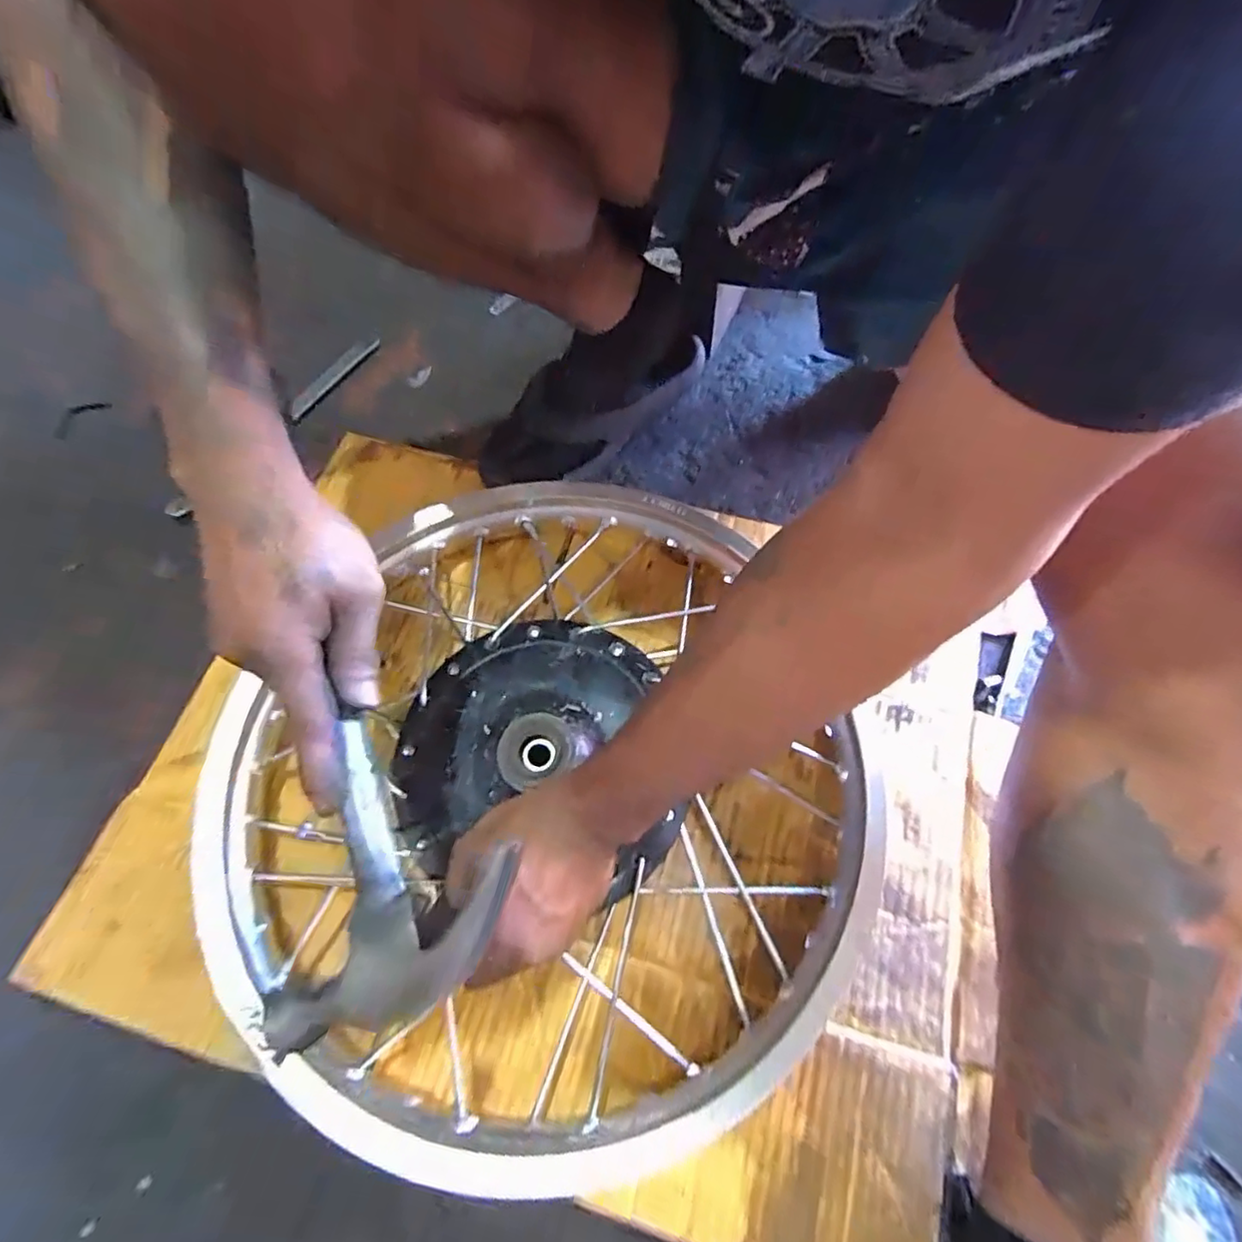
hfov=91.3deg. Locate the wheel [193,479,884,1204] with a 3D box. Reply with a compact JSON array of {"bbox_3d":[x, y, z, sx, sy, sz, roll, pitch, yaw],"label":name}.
[{"bbox_3d":[-0.063,0.108,0.422,0.405,0.087,0.432,0,65,0],"label":"wheel"}]

